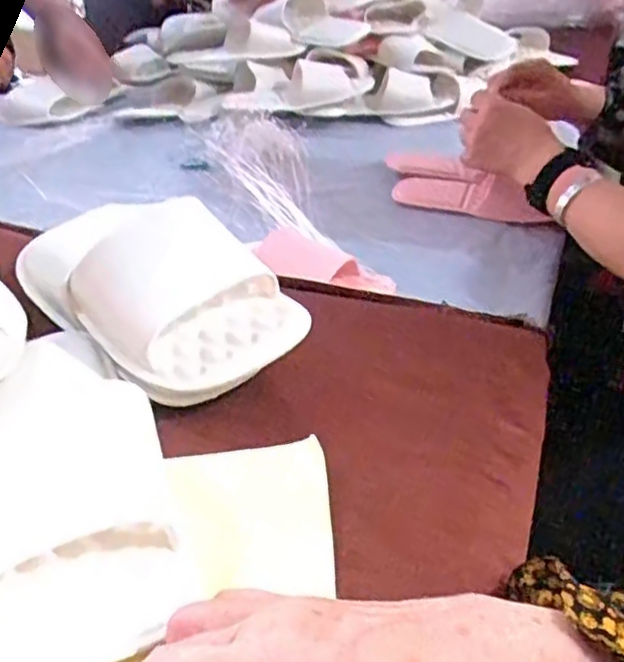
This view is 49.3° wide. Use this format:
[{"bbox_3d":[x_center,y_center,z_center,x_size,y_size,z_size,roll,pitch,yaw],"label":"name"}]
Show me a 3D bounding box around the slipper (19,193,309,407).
[{"bbox_3d":[-0.105,-0.038,0.434,0.104,0.062,0.226,-31,45,-34],"label":"slipper"}]

